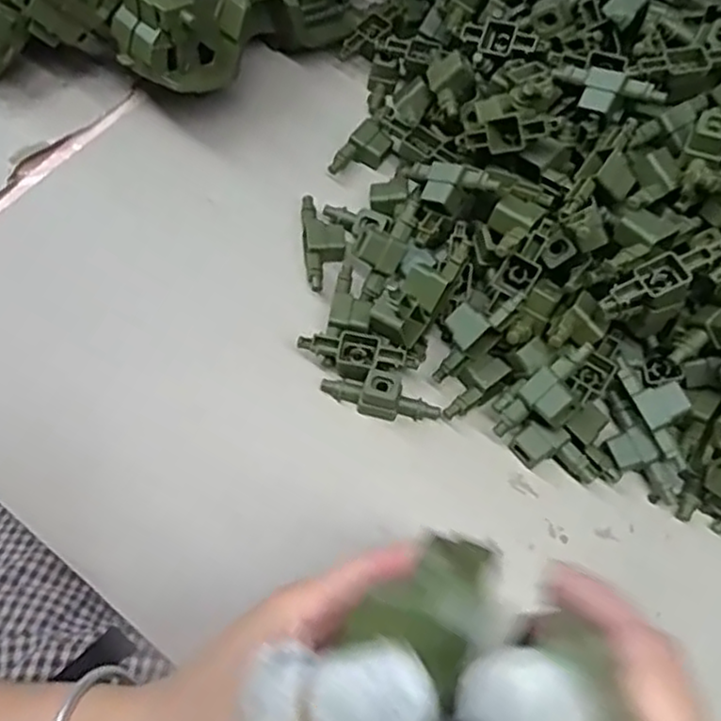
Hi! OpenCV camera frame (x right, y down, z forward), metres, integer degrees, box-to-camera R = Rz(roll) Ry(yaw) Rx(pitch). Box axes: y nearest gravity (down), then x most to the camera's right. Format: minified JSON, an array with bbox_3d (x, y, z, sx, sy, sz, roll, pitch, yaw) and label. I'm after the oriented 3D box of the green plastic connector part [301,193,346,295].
[{"bbox_3d":[-0.023,-0.074,0.438,0.026,0.017,0.067,-1,66,-4],"label":"green plastic connector part"}]

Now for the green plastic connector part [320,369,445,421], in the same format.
[{"bbox_3d":[0.012,0.020,0.395,0.068,0.021,0.020,13,66,3],"label":"green plastic connector part"}]

